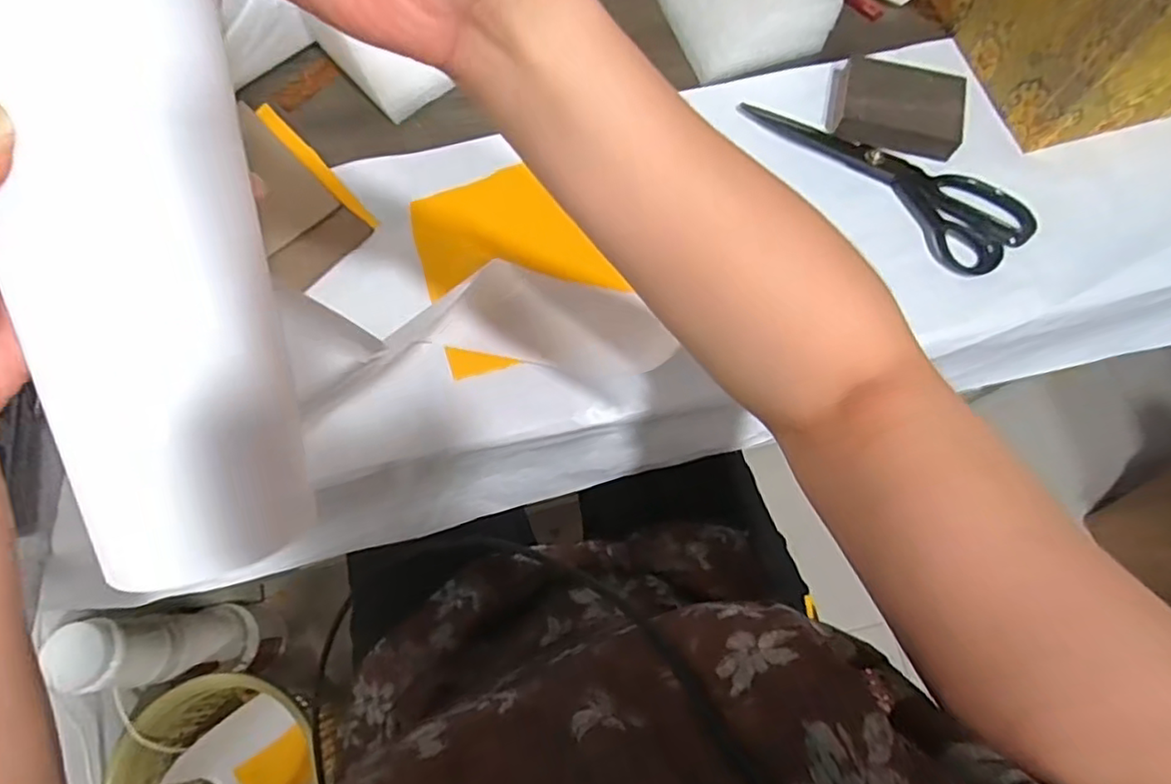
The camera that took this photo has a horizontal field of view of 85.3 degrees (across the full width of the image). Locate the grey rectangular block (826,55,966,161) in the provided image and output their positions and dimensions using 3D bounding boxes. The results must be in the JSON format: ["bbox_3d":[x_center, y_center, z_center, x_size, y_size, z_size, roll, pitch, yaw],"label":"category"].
[{"bbox_3d":[0.259,-0.235,0.533,0.102,0.031,0.082,16,73,3],"label":"grey rectangular block"}]

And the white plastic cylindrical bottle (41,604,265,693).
[{"bbox_3d":[-0.549,0.336,0.841,0.090,0.293,0.090,0,73,-1],"label":"white plastic cylindrical bottle"}]

